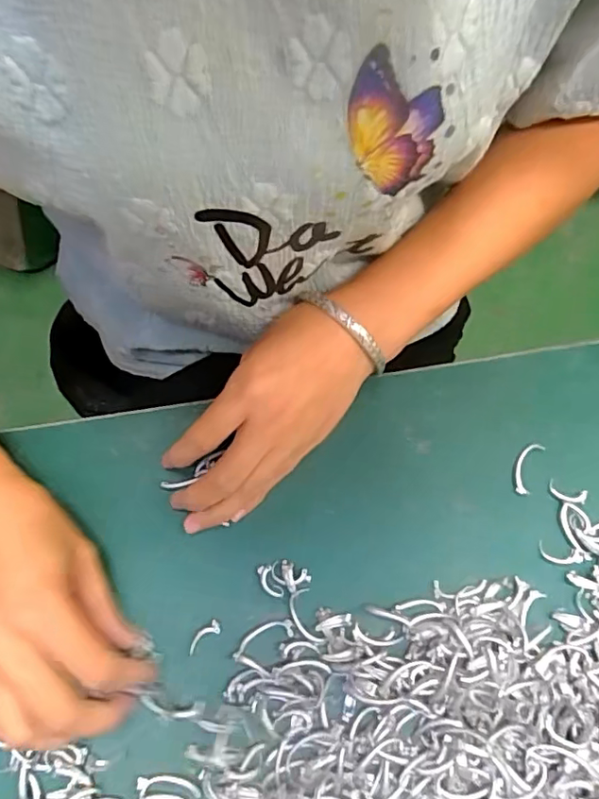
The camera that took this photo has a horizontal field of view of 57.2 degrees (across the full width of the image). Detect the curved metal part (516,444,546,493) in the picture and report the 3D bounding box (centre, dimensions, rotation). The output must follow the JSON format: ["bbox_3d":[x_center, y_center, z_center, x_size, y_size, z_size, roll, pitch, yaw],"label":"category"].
[{"bbox_3d":[0.131,0.039,0.314,0.010,0.004,0.030,24,74,7],"label":"curved metal part"}]

